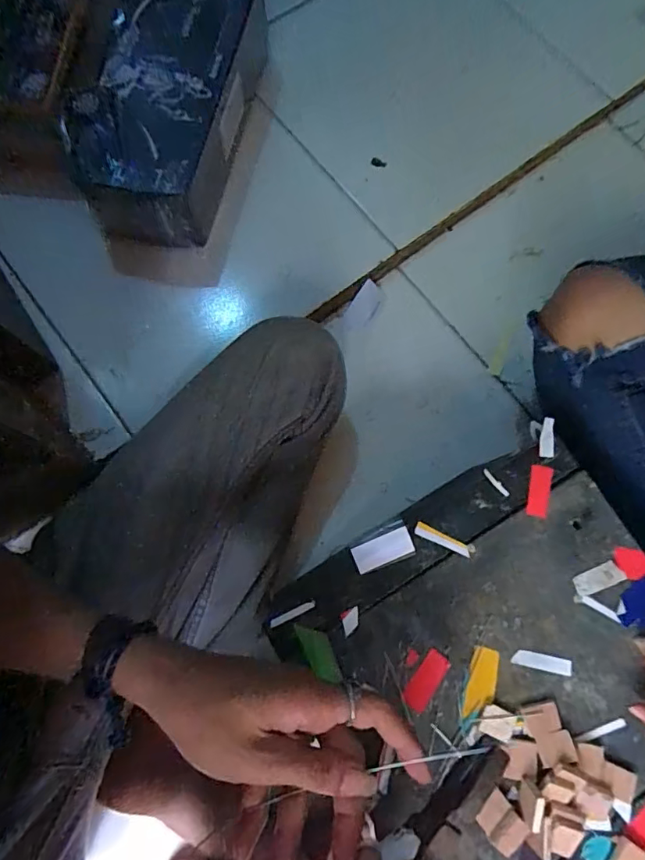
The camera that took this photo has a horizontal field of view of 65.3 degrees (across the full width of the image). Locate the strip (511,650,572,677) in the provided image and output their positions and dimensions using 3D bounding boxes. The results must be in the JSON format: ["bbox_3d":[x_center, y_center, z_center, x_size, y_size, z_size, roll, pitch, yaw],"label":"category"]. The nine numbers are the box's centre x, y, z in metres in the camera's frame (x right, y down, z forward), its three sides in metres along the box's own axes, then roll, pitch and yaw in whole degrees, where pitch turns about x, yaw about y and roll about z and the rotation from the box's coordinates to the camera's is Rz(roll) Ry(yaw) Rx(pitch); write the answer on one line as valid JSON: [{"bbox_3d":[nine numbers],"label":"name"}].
[{"bbox_3d":[0.162,0.172,0.371,0.044,0.004,0.011,13,77,2],"label":"strip"}]

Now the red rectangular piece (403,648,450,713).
[{"bbox_3d":[0.074,0.179,0.359,0.017,0.004,0.041,36,79,7],"label":"red rectangular piece"}]

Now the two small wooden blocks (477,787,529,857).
[{"bbox_3d":[0.122,0.268,0.343,0.025,0.012,0.034,-39,81,-10],"label":"two small wooden blocks"}]

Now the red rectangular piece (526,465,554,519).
[{"bbox_3d":[0.172,0.049,0.399,0.017,0.004,0.040,11,77,1],"label":"red rectangular piece"}]

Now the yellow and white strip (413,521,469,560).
[{"bbox_3d":[0.094,0.085,0.389,0.045,0.004,0.009,25,77,4],"label":"yellow and white strip"}]

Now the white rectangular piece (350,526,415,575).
[{"bbox_3d":[0.046,0.091,0.377,0.045,0.008,0.021,-21,78,-6],"label":"white rectangular piece"}]

